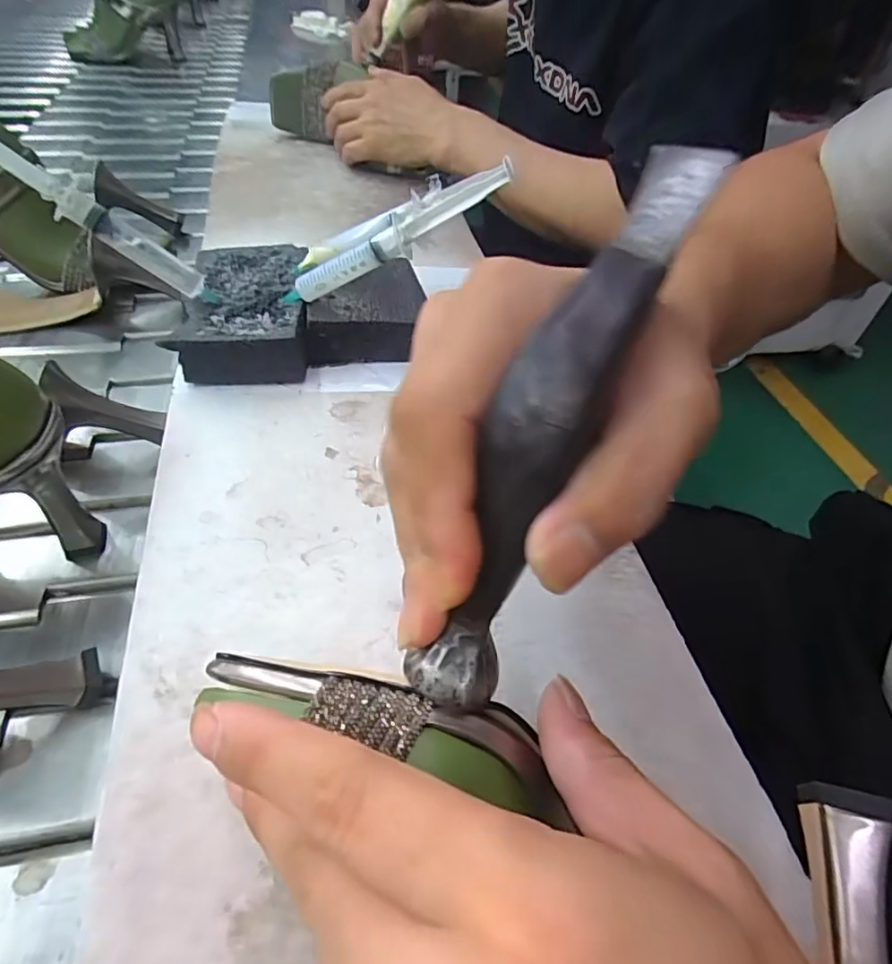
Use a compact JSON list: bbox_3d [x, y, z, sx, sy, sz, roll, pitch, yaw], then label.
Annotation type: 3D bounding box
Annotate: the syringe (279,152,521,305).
[{"bbox_3d":[-0.036,-0.146,0.340,0.162,0.020,0.013,-20,43,23],"label":"syringe"}]

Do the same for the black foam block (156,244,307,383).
[{"bbox_3d":[-0.137,-0.121,0.392,0.082,0.036,0.129,-2,48,-7],"label":"black foam block"}]

